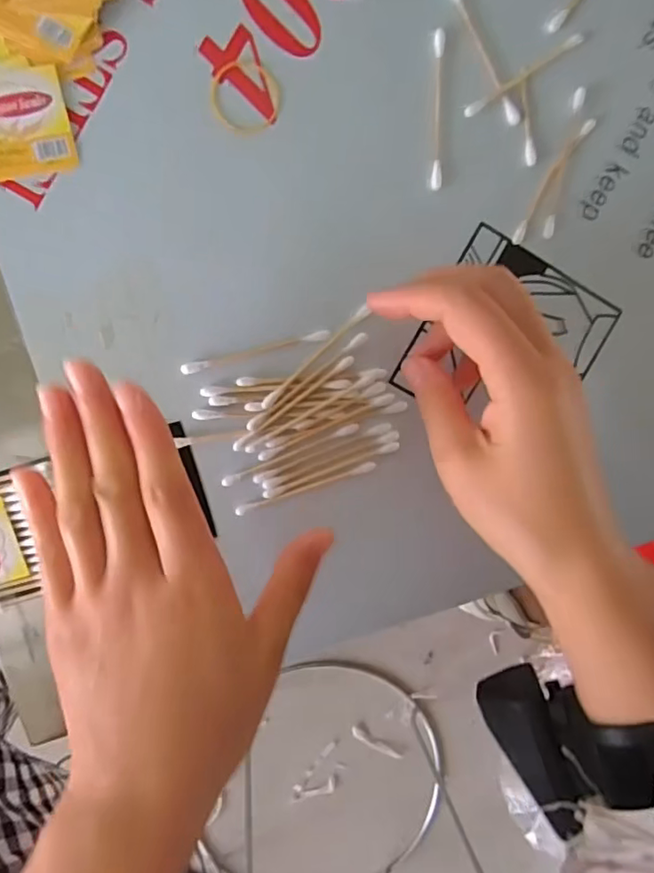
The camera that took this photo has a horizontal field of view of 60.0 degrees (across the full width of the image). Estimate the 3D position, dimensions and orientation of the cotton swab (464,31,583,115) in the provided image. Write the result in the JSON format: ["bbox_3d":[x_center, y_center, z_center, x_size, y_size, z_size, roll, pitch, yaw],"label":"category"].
[{"bbox_3d":[0.096,-0.175,0.273,0.072,0.004,0.005,-35,98,-4],"label":"cotton swab"}]

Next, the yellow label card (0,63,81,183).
[{"bbox_3d":[-0.137,-0.138,0.248,0.046,0.004,0.045,-14,96,-6],"label":"yellow label card"}]

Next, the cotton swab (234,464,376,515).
[{"bbox_3d":[-0.010,0.025,0.280,0.072,0.004,0.005,-18,96,-6],"label":"cotton swab"}]

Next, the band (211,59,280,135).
[{"bbox_3d":[-0.037,-0.157,0.259,0.031,0.004,0.033,2,94,-8],"label":"band"}]

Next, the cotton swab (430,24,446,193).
[{"bbox_3d":[0.053,-0.156,0.269,0.006,0.004,0.072,0,94,-8],"label":"cotton swab"}]

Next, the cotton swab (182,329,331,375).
[{"bbox_3d":[-0.033,-0.040,0.268,0.071,0.004,0.005,-15,96,-6],"label":"cotton swab"}]

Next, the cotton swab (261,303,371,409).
[{"bbox_3d":[-0.005,-0.038,0.272,0.069,0.004,0.006,-45,98,-4],"label":"cotton swab"}]

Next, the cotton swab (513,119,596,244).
[{"bbox_3d":[0.112,-0.128,0.282,0.008,0.004,0.071,32,89,-9],"label":"cotton swab"}]

